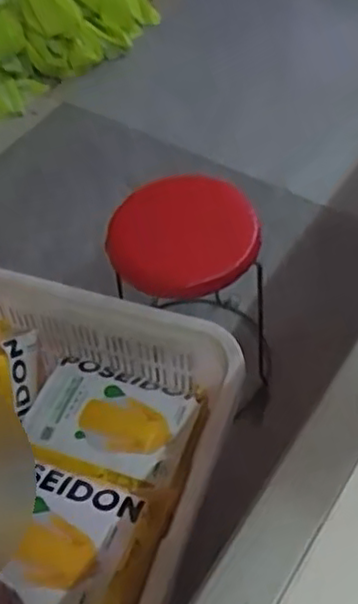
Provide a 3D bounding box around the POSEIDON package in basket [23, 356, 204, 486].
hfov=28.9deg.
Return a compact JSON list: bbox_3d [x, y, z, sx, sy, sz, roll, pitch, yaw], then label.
[{"bbox_3d":[-0.121,0.202,1.210,0.282,0.060,0.205,14,55,16],"label":"POSEIDON package in basket"}]

